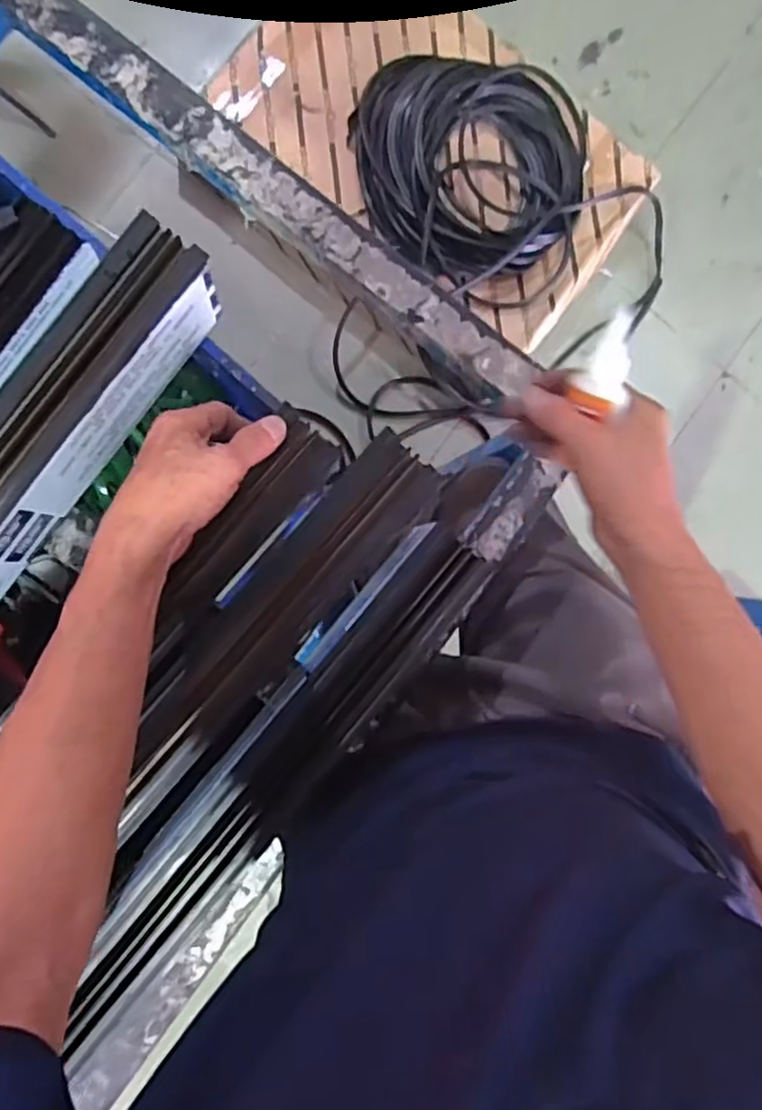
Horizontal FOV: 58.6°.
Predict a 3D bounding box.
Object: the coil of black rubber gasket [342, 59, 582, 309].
[{"bbox_3d":[0.169,-0.745,1.336,0.451,0.067,0.429,0,90,-7],"label":"coil of black rubber gasket"}]

